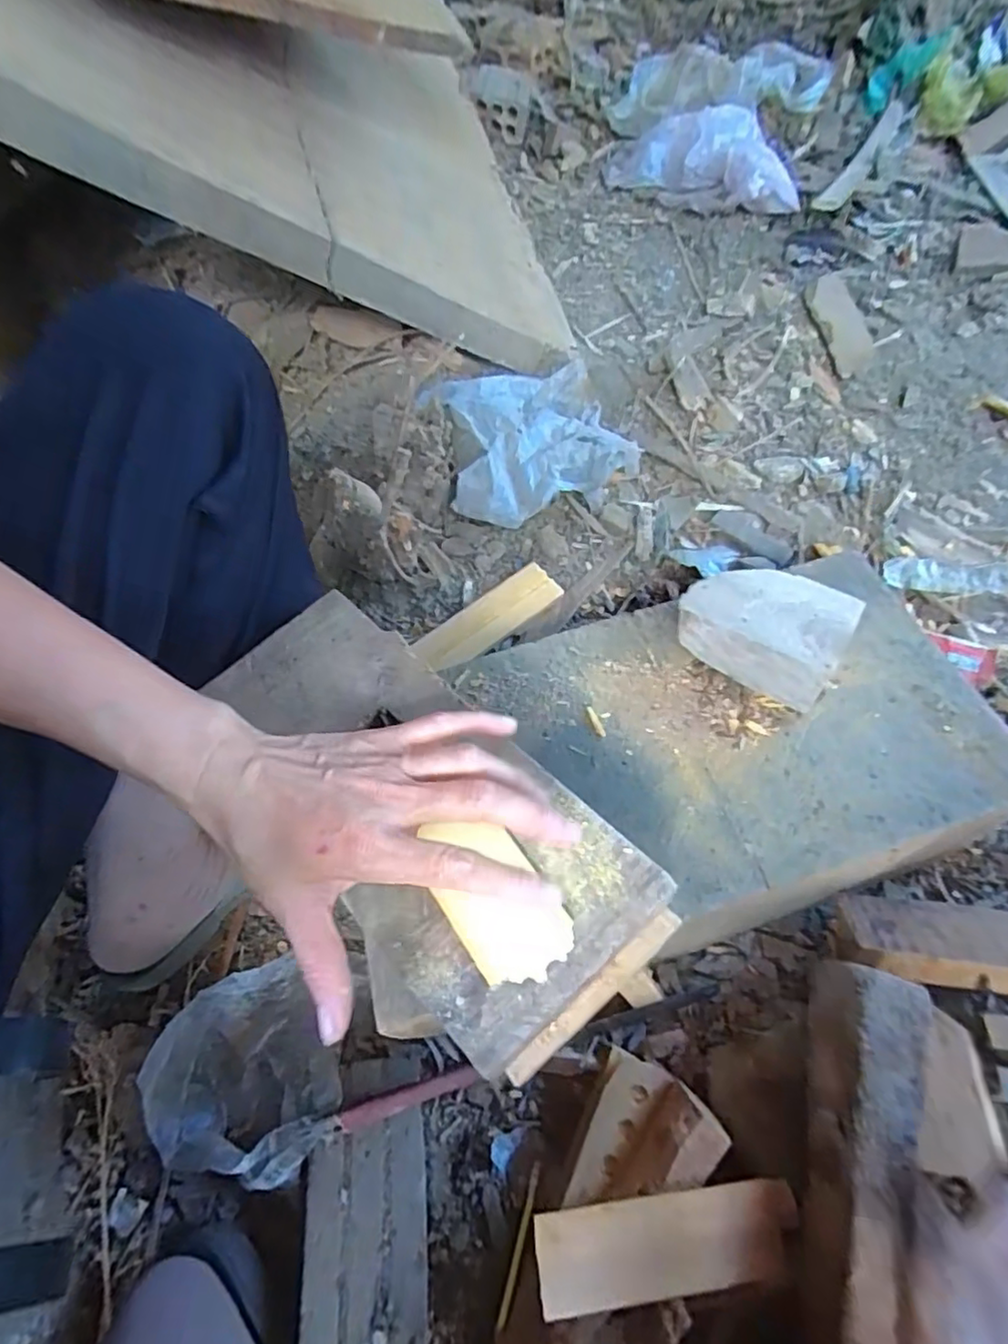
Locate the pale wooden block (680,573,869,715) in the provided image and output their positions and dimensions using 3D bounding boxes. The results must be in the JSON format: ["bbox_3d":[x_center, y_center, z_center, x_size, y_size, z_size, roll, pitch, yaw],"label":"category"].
[{"bbox_3d":[0.191,-0.036,0.462,0.110,0.045,0.081,29,68,20],"label":"pale wooden block"}]

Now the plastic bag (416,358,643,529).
[{"bbox_3d":[0.029,-0.279,0.735,0.224,0.076,0.229,-18,60,-6],"label":"plastic bag"}]

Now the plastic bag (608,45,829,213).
[{"bbox_3d":[0.343,-0.930,1.064,0.346,0.098,0.442,14,64,13],"label":"plastic bag"}]

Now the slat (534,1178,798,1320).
[{"bbox_3d":[0.098,0.339,0.371,0.157,0.006,0.050,0,72,-10],"label":"slat"}]

